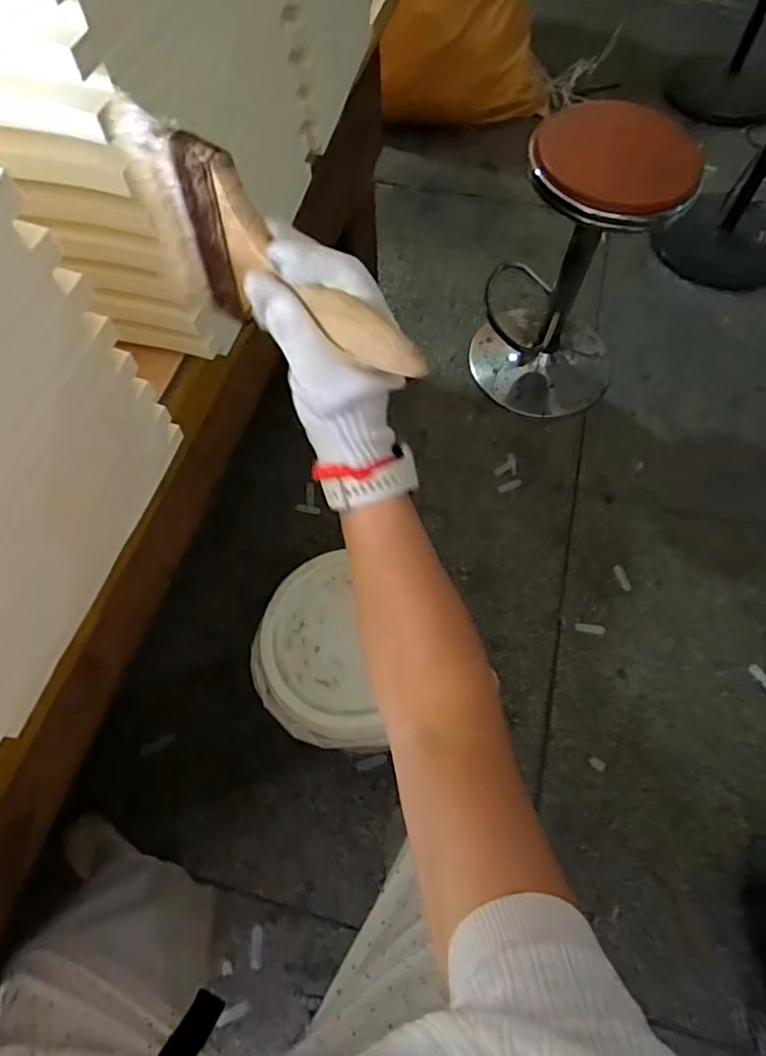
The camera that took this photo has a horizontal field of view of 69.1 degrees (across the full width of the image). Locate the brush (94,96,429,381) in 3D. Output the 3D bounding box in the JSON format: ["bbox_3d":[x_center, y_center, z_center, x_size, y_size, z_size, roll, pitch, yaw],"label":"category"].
[{"bbox_3d":[-0.066,-0.141,0.317,0.207,0.101,0.024,38,72,4],"label":"brush"}]

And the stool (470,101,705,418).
[{"bbox_3d":[0.403,-0.549,1.227,0.350,0.517,0.324,15,67,8],"label":"stool"}]

